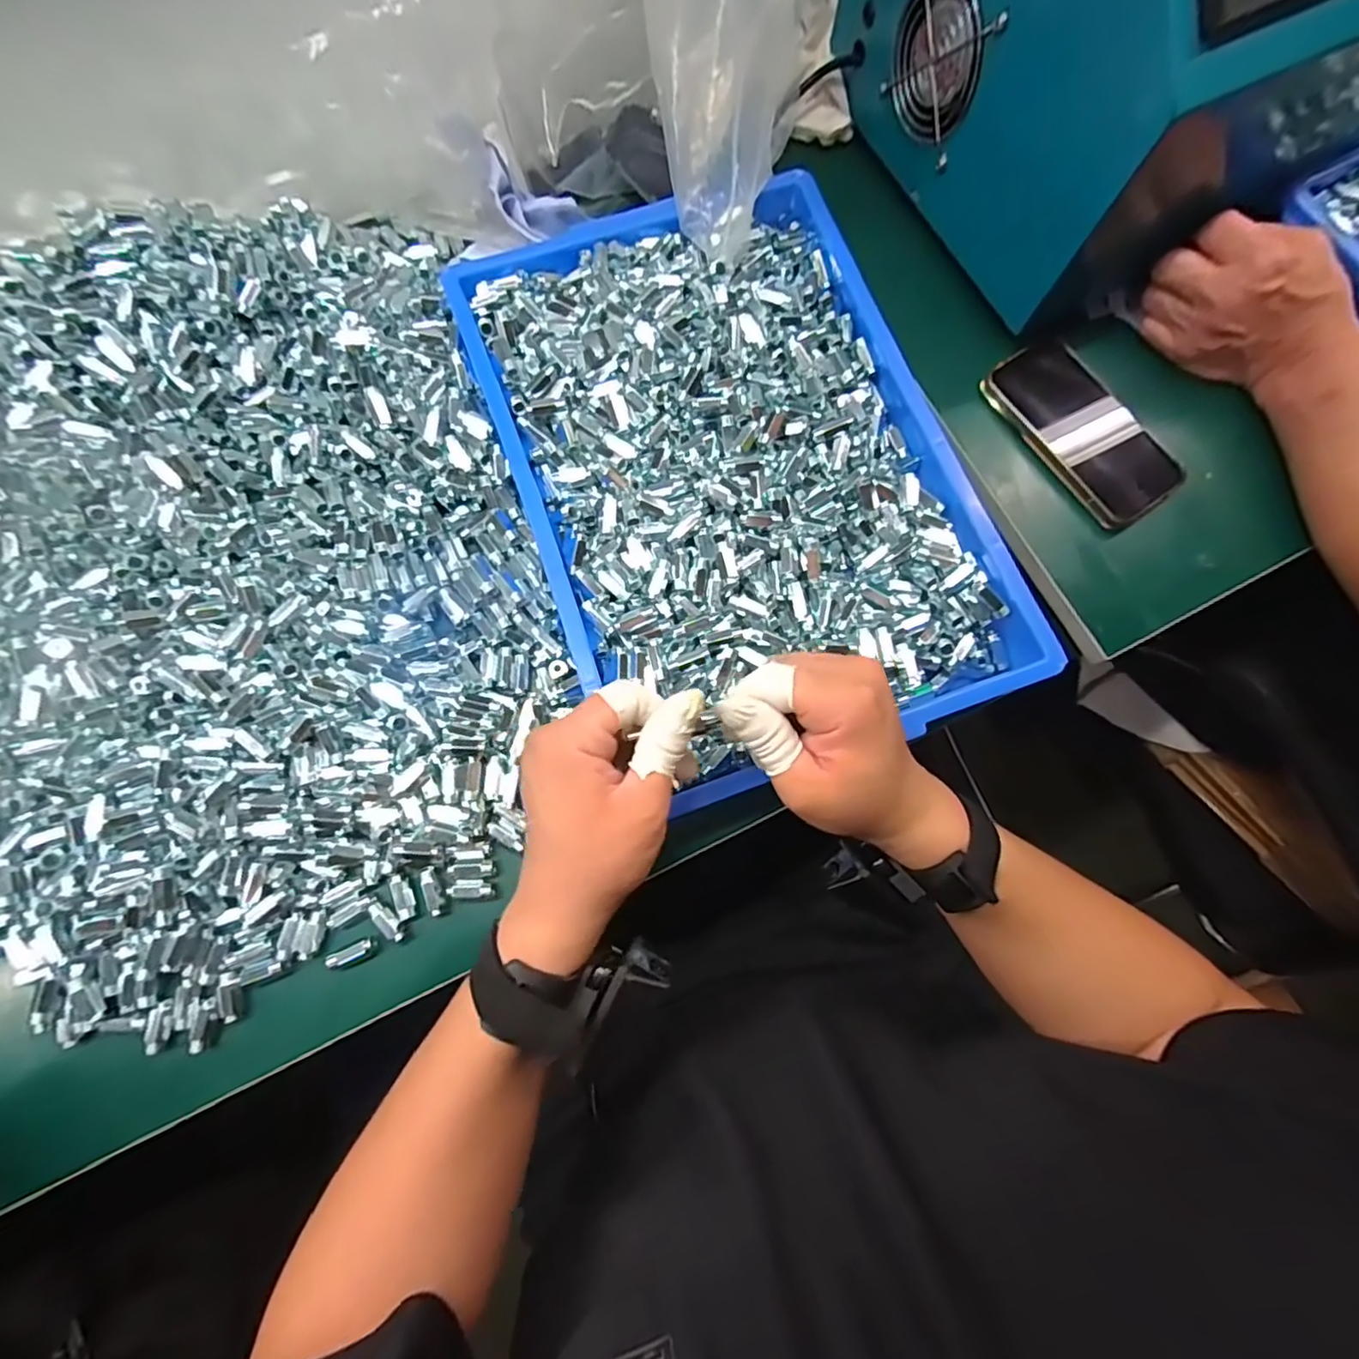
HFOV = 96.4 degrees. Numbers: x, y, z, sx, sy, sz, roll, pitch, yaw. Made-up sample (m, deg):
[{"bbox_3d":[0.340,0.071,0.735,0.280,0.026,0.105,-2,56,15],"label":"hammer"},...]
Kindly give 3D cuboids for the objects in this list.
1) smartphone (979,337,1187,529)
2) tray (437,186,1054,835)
[{"bbox_3d":[0.304,-0.188,0.458,0.075,0.015,0.151,-35,80,-8],"label":"smartphone"},{"bbox_3d":[0.033,-0.151,0.423,0.282,0.043,0.420,-19,78,-5],"label":"tray"}]

